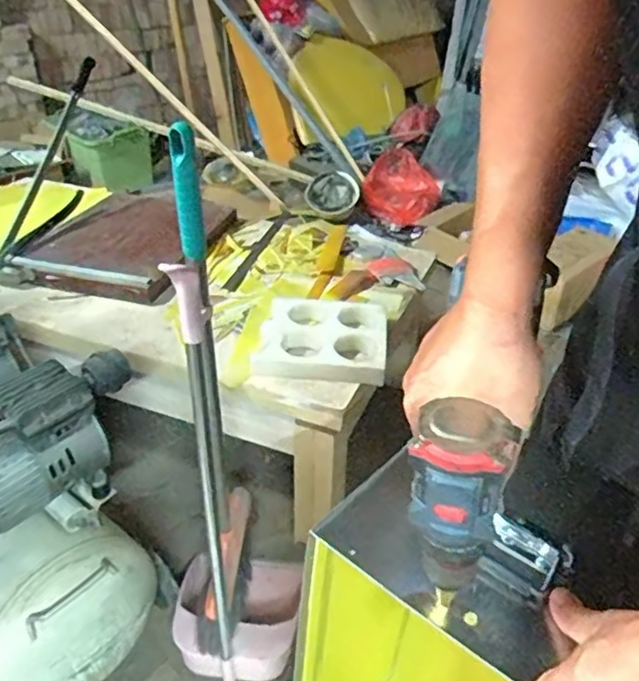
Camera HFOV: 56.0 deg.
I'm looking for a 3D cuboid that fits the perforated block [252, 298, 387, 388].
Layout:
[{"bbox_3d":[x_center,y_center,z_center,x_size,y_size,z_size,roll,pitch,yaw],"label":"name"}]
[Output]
[{"bbox_3d":[0.008,-0.008,1.176,0.244,0.029,0.249,4,36,5],"label":"perforated block"}]

